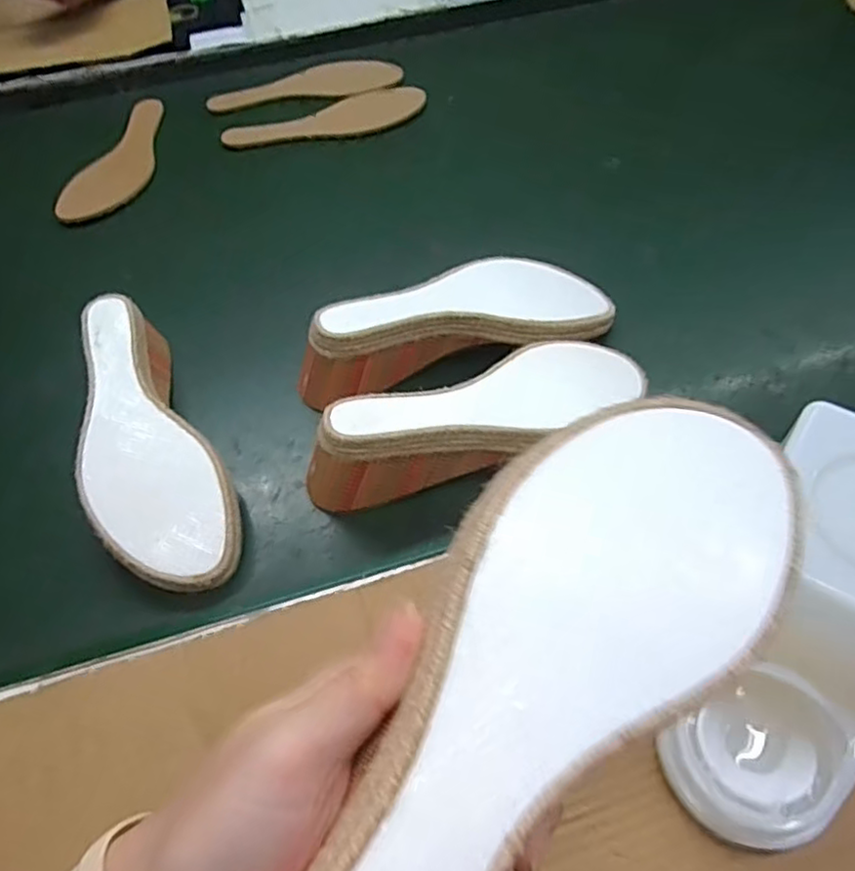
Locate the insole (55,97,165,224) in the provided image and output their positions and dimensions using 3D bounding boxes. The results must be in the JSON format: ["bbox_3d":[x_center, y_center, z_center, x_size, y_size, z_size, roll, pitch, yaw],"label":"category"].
[{"bbox_3d":[-0.339,-0.317,0.753,0.076,0.008,0.235,5,55,8],"label":"insole"}]

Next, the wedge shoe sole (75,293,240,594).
[{"bbox_3d":[-0.202,0.007,0.471,0.081,0.072,0.233,-26,56,-14],"label":"wedge shoe sole"}]

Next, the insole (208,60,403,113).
[{"bbox_3d":[-0.148,-0.427,0.814,0.231,0.007,0.081,-15,54,-6],"label":"insole"}]

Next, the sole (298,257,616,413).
[{"bbox_3d":[0.020,-0.087,0.525,0.243,0.076,0.081,-16,54,-7],"label":"sole"}]

